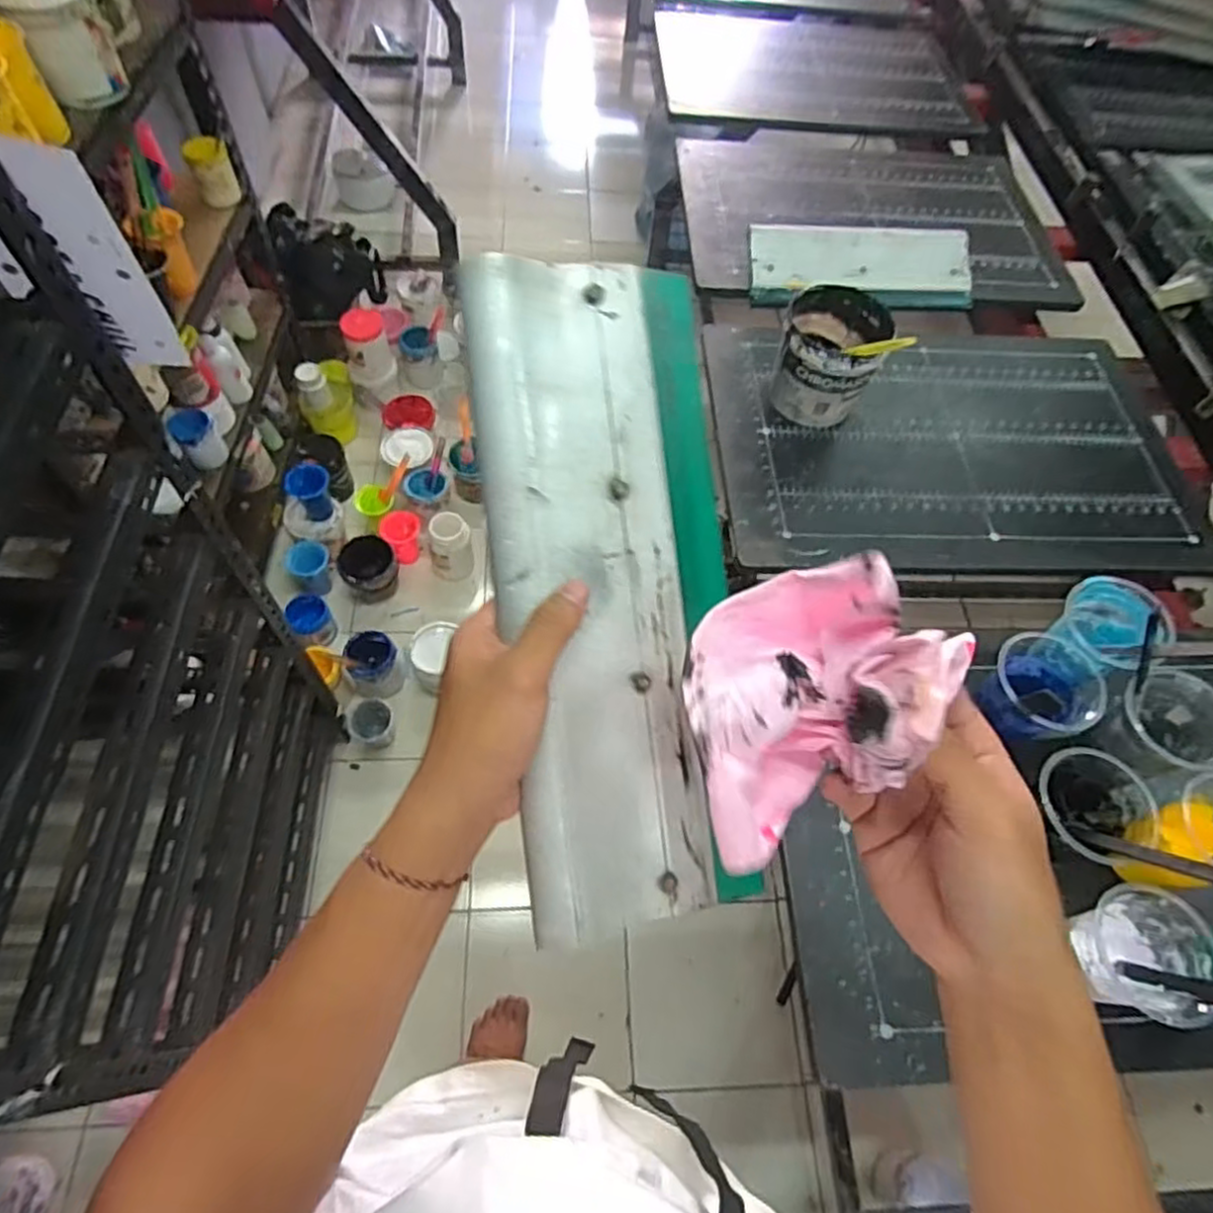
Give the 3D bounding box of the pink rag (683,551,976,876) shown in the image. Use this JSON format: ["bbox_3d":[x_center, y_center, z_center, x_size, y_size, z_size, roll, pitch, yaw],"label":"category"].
[{"bbox_3d":[0.079,0.039,0.296,0.098,0.064,0.127,39,67,18],"label":"pink rag"}]

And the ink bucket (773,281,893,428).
[{"bbox_3d":[0.268,-0.301,0.852,0.112,0.120,0.125,24,61,9],"label":"ink bucket"}]

